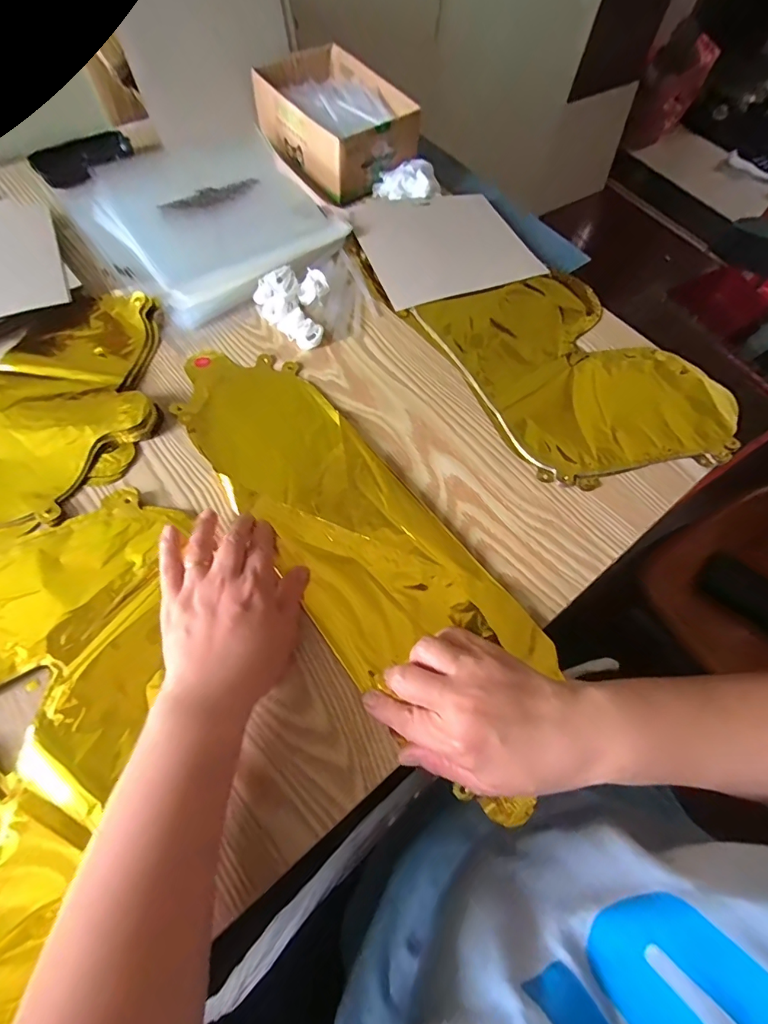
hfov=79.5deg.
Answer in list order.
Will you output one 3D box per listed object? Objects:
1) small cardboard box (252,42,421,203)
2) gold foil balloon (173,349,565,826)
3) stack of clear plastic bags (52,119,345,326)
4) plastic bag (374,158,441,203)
[{"bbox_3d":[-0.063,-0.486,0.575,0.139,0.063,0.202,-32,70,-17],"label":"small cardboard box"},{"bbox_3d":[-0.030,0.012,0.379,0.129,0.012,0.431,-37,71,-19],"label":"gold foil balloon"},{"bbox_3d":[-0.204,-0.341,0.523,0.243,0.030,0.268,-37,72,-19],"label":"stack of clear plastic bags"},{"bbox_3d":[0.029,-0.411,0.570,0.080,0.019,0.056,5,64,-1],"label":"plastic bag"}]

